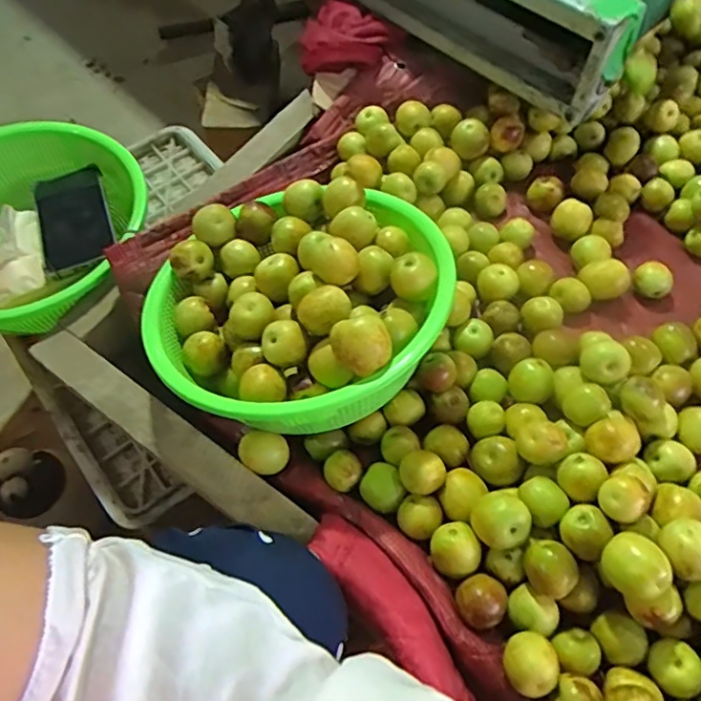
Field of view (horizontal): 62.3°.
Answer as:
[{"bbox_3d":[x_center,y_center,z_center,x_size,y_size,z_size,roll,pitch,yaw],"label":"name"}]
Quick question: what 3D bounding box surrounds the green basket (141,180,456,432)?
[{"bbox_3d":[-0.045,-0.041,0.510,0.239,0.119,0.232,-1,62,1],"label":"green basket"}]

